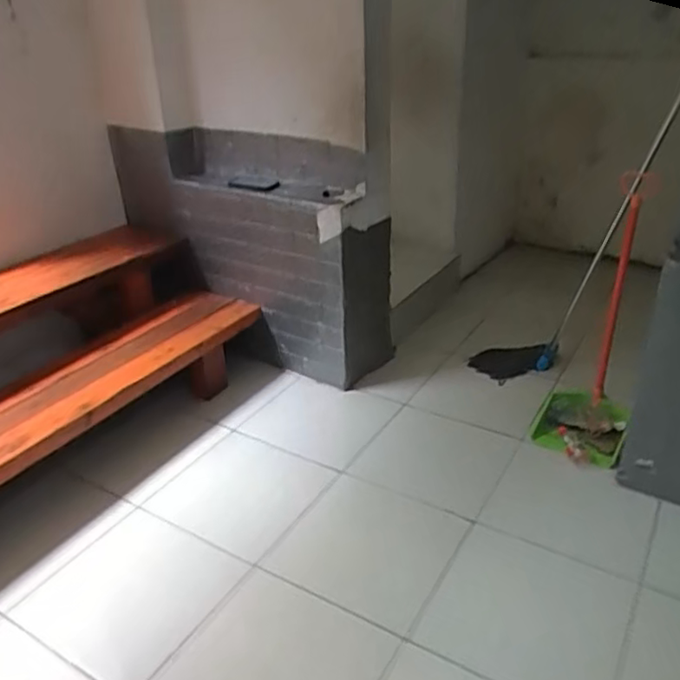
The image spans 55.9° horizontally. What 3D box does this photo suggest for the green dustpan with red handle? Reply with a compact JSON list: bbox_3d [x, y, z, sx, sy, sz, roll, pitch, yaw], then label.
[{"bbox_3d":[0.677,-0.025,1.714,0.238,0.736,0.277,9,33,22],"label":"green dustpan with red handle"}]

